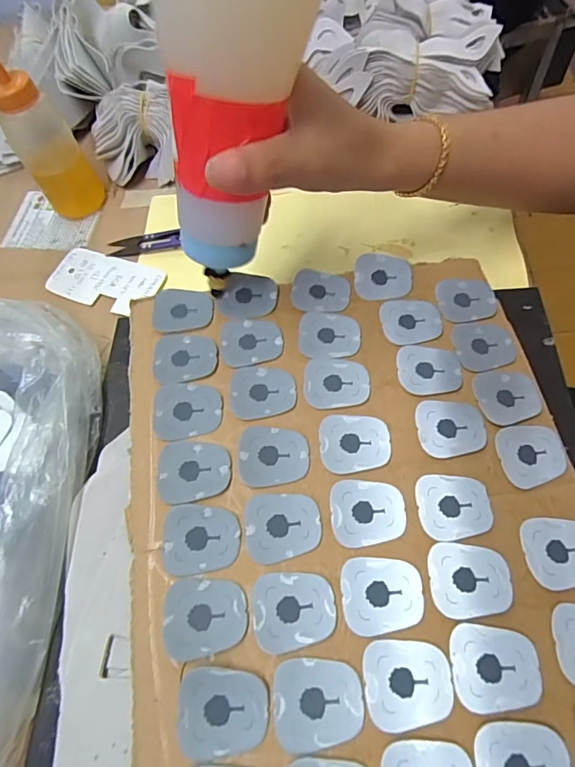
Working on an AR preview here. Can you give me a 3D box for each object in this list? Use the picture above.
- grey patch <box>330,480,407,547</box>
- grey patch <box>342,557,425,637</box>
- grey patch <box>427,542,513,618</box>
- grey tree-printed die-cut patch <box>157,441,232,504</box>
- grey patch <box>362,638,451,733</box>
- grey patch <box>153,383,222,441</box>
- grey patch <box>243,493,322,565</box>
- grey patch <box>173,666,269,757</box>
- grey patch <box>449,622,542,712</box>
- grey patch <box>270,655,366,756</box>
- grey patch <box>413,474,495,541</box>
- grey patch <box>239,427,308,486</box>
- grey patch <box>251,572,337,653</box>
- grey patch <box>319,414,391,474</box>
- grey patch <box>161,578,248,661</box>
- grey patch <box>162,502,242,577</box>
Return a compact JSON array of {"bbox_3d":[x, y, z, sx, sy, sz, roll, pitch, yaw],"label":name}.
[{"bbox_3d":[0.042,0.067,0.236,0.038,0.004,0.033,-1,63,7],"label":"grey patch"},{"bbox_3d":[0.046,0.101,0.216,0.038,0.004,0.032,-4,63,6],"label":"grey patch"},{"bbox_3d":[0.090,0.095,0.220,0.039,0.004,0.033,-2,63,7],"label":"grey patch"},{"bbox_3d":[-0.051,0.047,0.244,0.039,0.004,0.033,-3,63,6],"label":"grey tree-printed die-cut patch"},{"bbox_3d":[0.054,0.132,0.200,0.038,0.004,0.032,-7,63,4],"label":"grey patch"},{"bbox_3d":[-0.058,0.015,0.260,0.039,0.004,0.034,-4,63,6],"label":"grey patch"},{"bbox_3d":[-0.003,0.073,0.232,0.038,0.004,0.033,-5,63,5],"label":"grey patch"},{"bbox_3d":[-0.028,0.142,0.195,0.039,0.004,0.032,-1,63,7],"label":"grey patch"},{"bbox_3d":[0.094,0.128,0.203,0.038,0.004,0.033,-1,63,7],"label":"grey patch"},{"bbox_3d":[0.013,0.139,0.196,0.038,0.004,0.032,-4,63,6],"label":"grey patch"},{"bbox_3d":[0.088,0.064,0.237,0.038,0.004,0.033,-6,63,4],"label":"grey patch"},{"bbox_3d":[-0.007,0.039,0.248,0.037,0.004,0.033,-3,63,6],"label":"grey patch"},{"bbox_3d":[0.003,0.107,0.213,0.039,0.004,0.032,-7,63,4],"label":"grey patch"},{"bbox_3d":[0.038,0.033,0.252,0.038,0.004,0.033,-1,63,7],"label":"grey patch"},{"bbox_3d":[-0.039,0.110,0.212,0.038,0.004,0.032,-5,63,5],"label":"grey patch"},{"bbox_3d":[-0.044,0.078,0.229,0.038,0.004,0.032,-7,63,4],"label":"grey patch"}]

